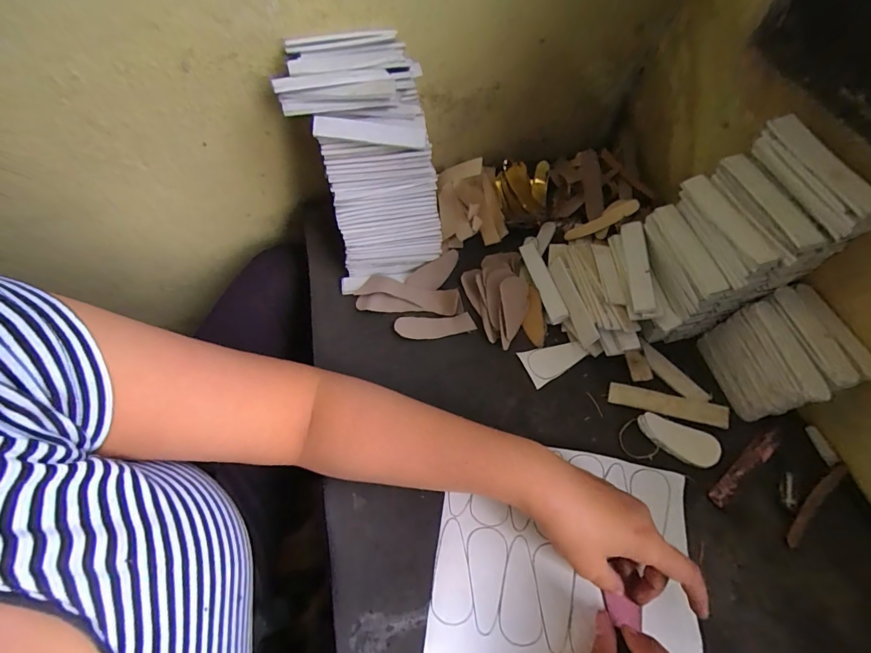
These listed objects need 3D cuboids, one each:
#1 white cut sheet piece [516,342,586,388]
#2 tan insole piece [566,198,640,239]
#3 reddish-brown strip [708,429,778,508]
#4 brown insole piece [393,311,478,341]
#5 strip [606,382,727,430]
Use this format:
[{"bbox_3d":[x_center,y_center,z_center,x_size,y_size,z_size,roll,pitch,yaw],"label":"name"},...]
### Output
[{"bbox_3d":[0.124,0.034,0.419,0.064,0.004,0.039,-23,62,-9],"label":"white cut sheet piece"},{"bbox_3d":[0.194,-0.127,0.471,0.087,0.010,0.028,-24,50,42],"label":"tan insole piece"},{"bbox_3d":[0.282,0.127,0.363,0.094,0.004,0.017,-34,65,-14],"label":"reddish-brown strip"},{"bbox_3d":[-0.001,0.001,0.436,0.085,0.009,0.029,0,63,5],"label":"brown insole piece"},{"bbox_3d":[0.227,0.077,0.390,0.108,0.006,0.022,12,63,10],"label":"strip"}]

